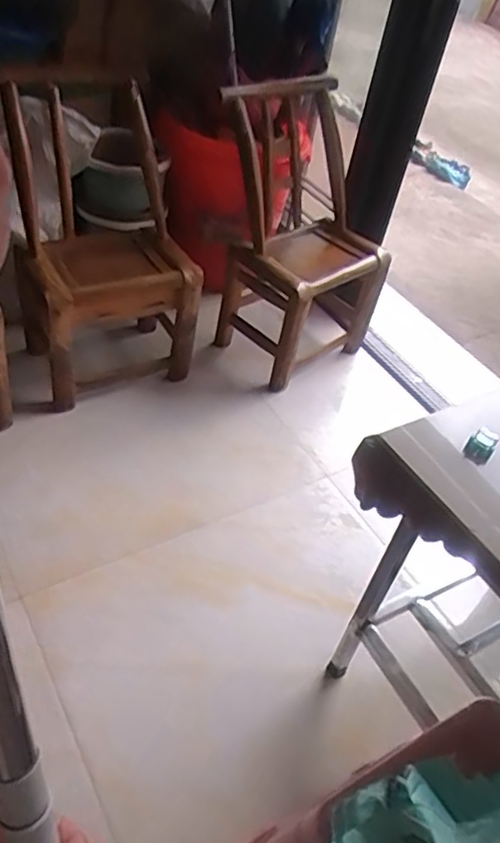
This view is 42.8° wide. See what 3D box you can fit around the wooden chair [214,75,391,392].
[{"bbox_3d":[0.106,-0.525,1.802,0.423,0.674,0.520,-21,52,-28],"label":"wooden chair"}]

